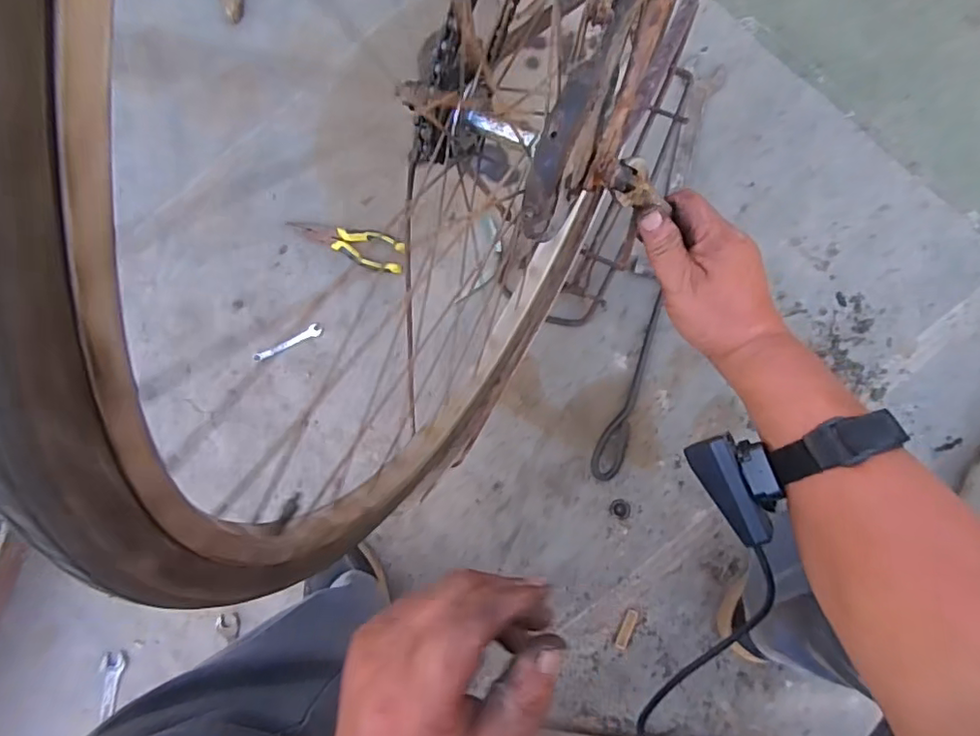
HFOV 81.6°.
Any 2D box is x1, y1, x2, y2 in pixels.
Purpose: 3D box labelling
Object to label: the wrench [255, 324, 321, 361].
[{"bbox_3d":[-0.298,-0.037,0.834,0.109,0.005,0.018,-23,83,5],"label":"wrench"}]

